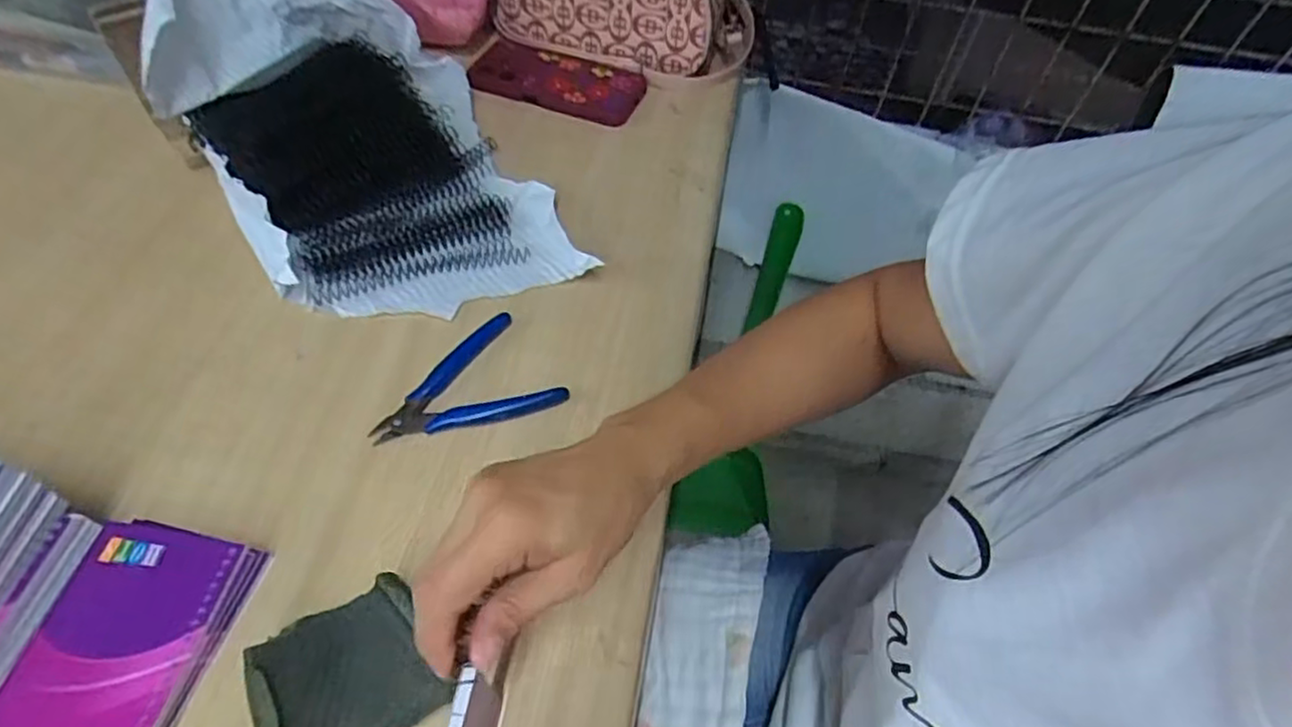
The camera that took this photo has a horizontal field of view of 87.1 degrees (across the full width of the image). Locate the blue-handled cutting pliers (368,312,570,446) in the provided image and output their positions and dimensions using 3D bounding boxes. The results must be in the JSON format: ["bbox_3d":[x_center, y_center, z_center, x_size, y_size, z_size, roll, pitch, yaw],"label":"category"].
[{"bbox_3d":[-0.120,0.021,0.447,0.115,0.010,0.082,-32,62,-24],"label":"blue-handled cutting pliers"}]

